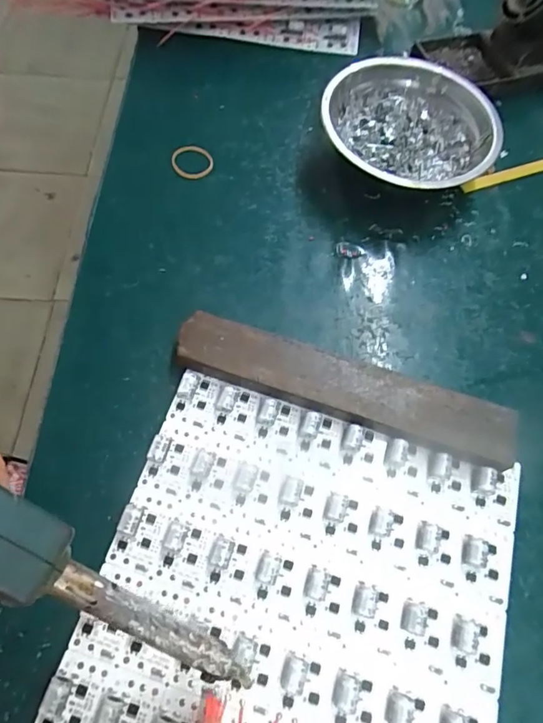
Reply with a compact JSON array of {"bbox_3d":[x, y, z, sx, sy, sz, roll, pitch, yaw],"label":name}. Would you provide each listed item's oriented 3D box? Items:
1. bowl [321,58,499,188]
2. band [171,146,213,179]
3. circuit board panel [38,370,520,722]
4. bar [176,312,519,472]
[{"bbox_3d":[0.099,-0.165,0.349,0.119,0.042,0.115,1,66,-2],"label":"bowl"},{"bbox_3d":[-0.060,-0.151,0.357,0.031,0.005,0.030,-3,66,-4],"label":"band"},{"bbox_3d":[0.011,0.133,0.230,0.197,0.011,0.224,17,66,5],"label":"circuit board panel"},{"bbox_3d":[0.043,0.017,0.280,0.199,0.017,0.034,18,66,5],"label":"bar"}]

